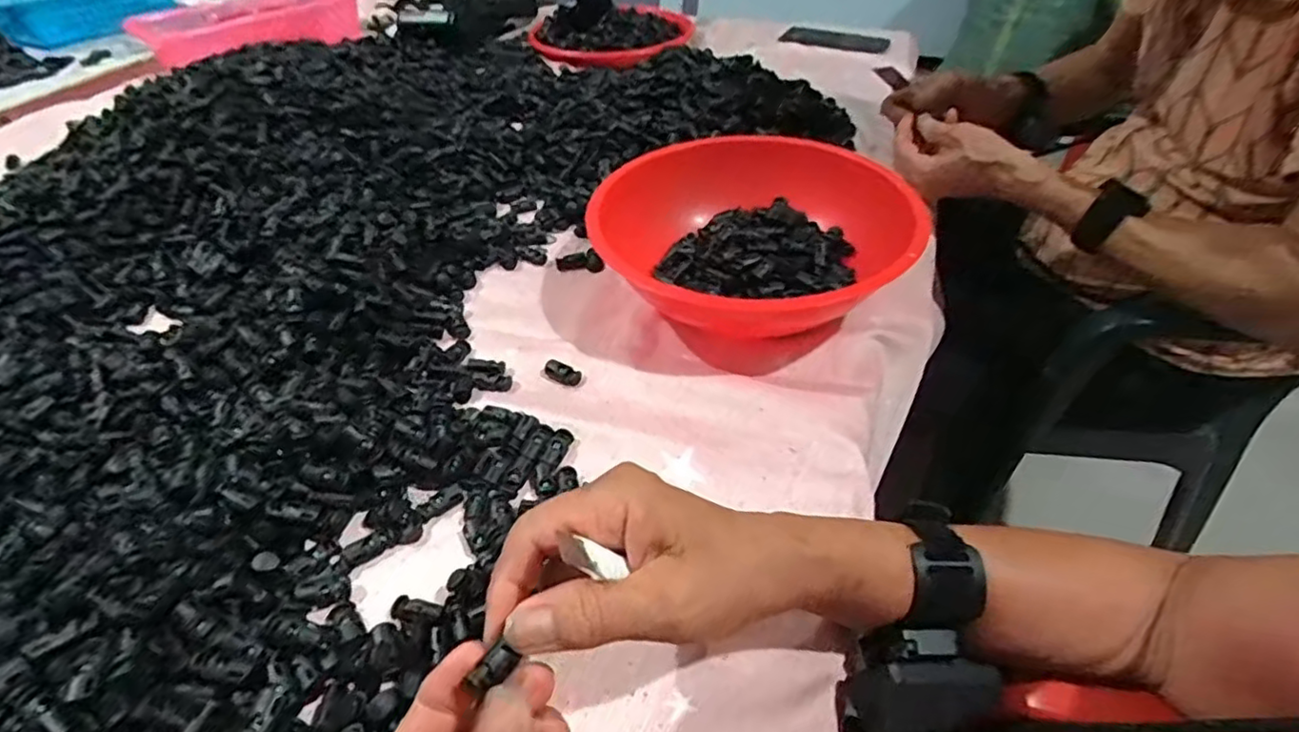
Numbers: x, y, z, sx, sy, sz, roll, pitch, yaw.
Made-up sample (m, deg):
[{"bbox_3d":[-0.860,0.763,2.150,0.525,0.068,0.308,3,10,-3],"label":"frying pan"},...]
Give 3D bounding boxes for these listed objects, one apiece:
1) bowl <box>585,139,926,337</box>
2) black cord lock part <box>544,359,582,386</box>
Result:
[{"bbox_3d":[0.076,-0.101,0.526,0.239,0.079,0.234,0,44,0],"label":"bowl"},{"bbox_3d":[-0.064,0.004,0.474,0.030,0.004,0.015,22,48,21],"label":"black cord lock part"}]

